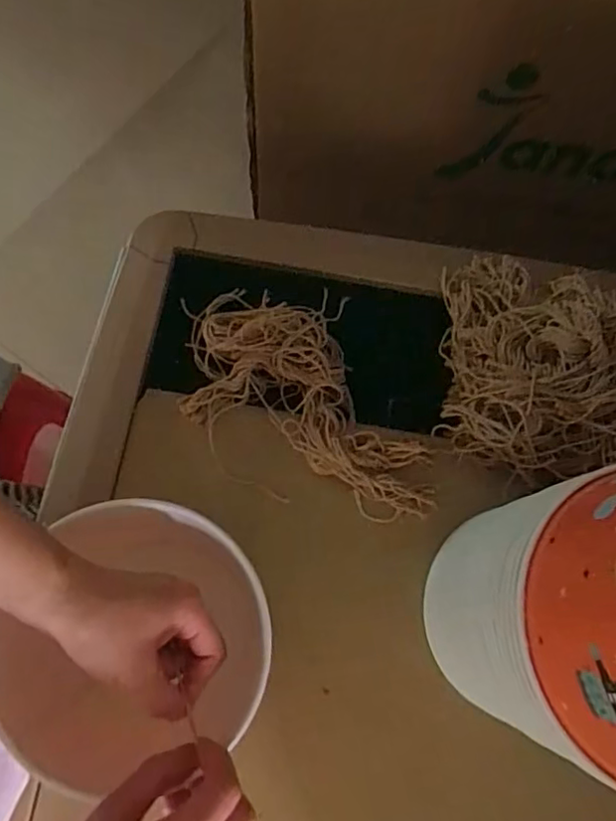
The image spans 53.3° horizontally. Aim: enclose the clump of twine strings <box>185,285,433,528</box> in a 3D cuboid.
[{"bbox_3d":[0.004,-0.017,0.525,0.252,0.040,0.137,28,76,5],"label":"clump of twine strings"}]

